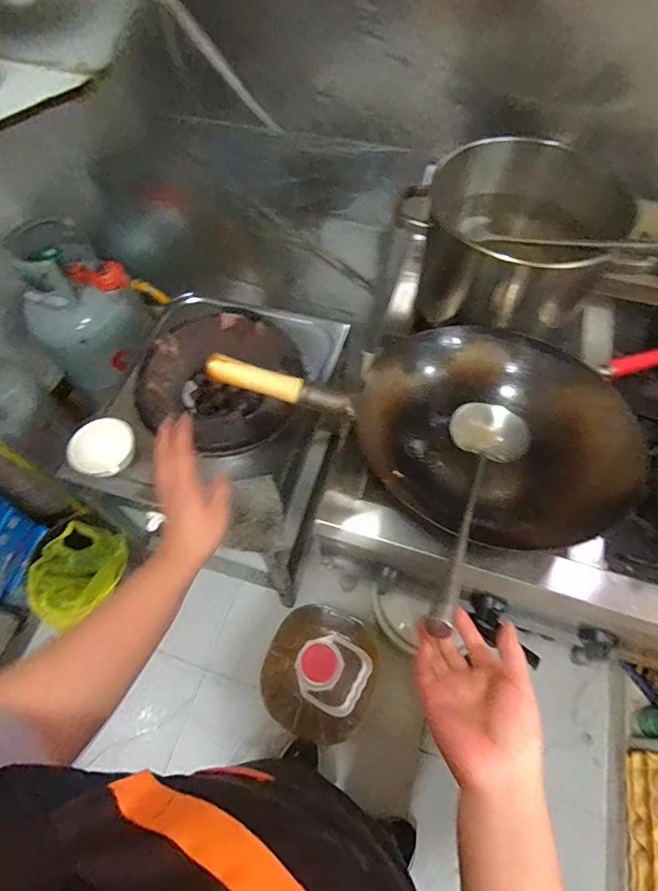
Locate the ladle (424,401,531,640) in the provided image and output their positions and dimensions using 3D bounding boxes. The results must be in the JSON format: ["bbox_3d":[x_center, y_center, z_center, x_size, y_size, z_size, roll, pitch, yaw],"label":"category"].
[{"bbox_3d":[0.162,0.052,0.546,0.098,0.060,0.383,25,35,13],"label":"ladle"}]

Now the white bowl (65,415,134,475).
[{"bbox_3d":[-0.387,0.003,0.805,0.100,0.048,0.096,0,61,0],"label":"white bowl"}]

